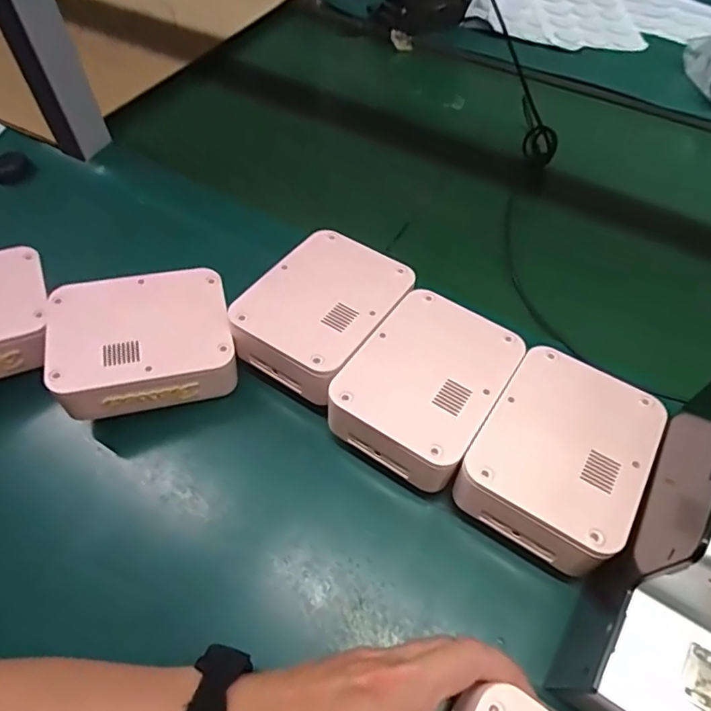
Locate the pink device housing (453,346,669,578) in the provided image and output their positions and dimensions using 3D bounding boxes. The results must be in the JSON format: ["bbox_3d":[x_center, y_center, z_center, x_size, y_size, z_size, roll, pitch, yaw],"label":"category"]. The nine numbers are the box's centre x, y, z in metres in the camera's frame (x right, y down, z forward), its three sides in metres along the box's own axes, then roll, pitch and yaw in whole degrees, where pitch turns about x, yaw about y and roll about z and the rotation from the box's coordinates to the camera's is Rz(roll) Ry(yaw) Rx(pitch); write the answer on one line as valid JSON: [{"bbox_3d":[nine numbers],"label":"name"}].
[{"bbox_3d":[0.134,0.059,0.343,0.096,0.035,0.129,29,61,19],"label":"pink device housing"}]

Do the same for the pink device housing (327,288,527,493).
[{"bbox_3d":[0.051,0.024,0.388,0.097,0.065,0.128,28,60,19],"label":"pink device housing"}]

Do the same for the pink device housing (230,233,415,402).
[{"bbox_3d":[-0.024,-0.038,0.411,0.097,0.039,0.129,30,61,19],"label":"pink device housing"}]

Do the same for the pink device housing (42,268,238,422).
[{"bbox_3d":[-0.160,-0.007,0.412,0.128,0.065,0.098,-15,59,-9],"label":"pink device housing"}]

